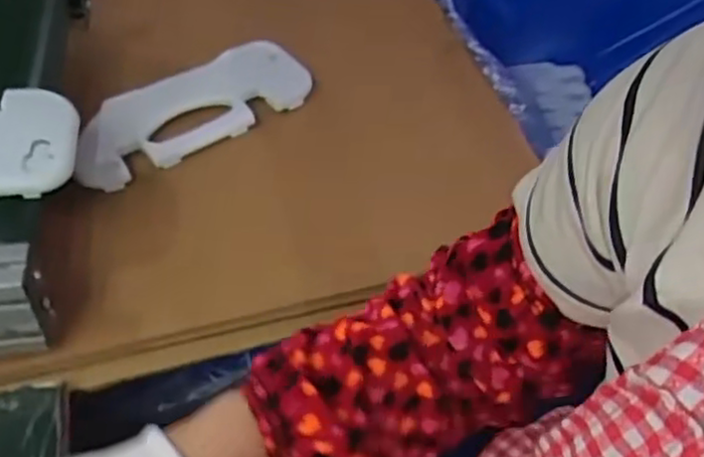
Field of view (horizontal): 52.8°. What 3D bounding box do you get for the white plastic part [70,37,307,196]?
[{"bbox_3d":[-0.171,-0.126,0.747,0.257,0.029,0.108,-27,53,-20],"label":"white plastic part"}]

